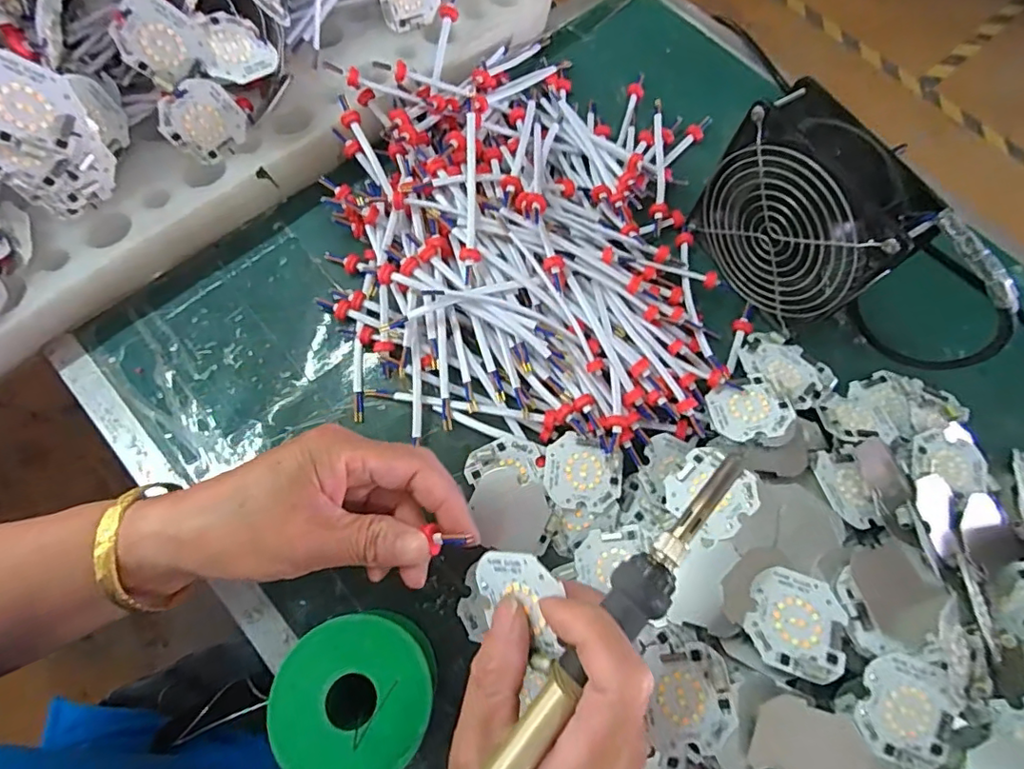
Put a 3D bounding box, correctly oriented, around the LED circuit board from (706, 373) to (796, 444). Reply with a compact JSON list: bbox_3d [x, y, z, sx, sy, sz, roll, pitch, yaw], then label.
[{"bbox_3d":[0.147,0.016,0.332,0.045,0.004,0.042,-18,51,1],"label":"LED circuit board"}]

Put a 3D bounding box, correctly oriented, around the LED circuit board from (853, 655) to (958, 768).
[{"bbox_3d":[0.185,0.152,0.249,0.043,0.009,0.045,27,70,7],"label":"LED circuit board"}]

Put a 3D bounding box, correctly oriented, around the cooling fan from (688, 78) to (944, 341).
[{"bbox_3d":[0.184,-0.105,0.342,0.050,0.107,0.120,-29,73,-13],"label":"cooling fan"}]

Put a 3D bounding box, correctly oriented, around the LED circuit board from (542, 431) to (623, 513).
[{"bbox_3d":[0.044,0.054,0.327,0.047,0.005,0.044,7,69,0],"label":"LED circuit board"}]

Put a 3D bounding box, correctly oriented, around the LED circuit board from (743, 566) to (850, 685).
[{"bbox_3d":[0.142,0.118,0.264,0.044,0.006,0.048,19,69,4],"label":"LED circuit board"}]

